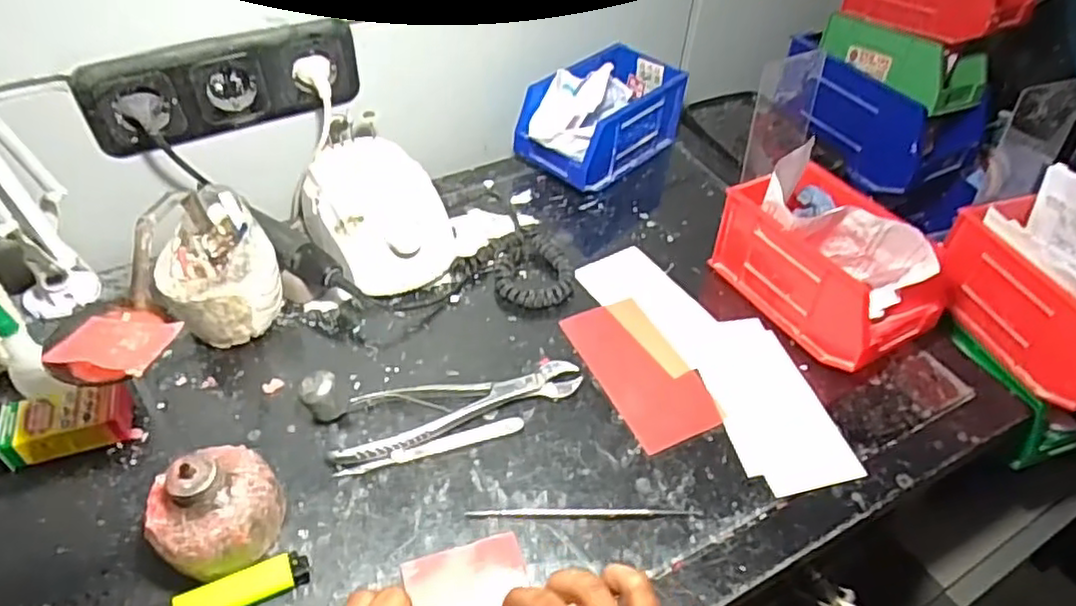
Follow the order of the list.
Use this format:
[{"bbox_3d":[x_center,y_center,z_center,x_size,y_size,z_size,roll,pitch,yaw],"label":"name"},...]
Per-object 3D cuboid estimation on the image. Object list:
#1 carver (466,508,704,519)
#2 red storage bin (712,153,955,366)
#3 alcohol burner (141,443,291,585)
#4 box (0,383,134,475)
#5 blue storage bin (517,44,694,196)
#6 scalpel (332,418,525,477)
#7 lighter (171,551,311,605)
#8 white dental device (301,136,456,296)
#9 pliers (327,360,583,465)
[{"bbox_3d":[0.033,0.145,0.471,0.160,0.004,0.008,2,47,-3],"label":"carver"},{"bbox_3d":[0.247,-0.031,0.589,0.096,0.096,0.172,-22,52,-23],"label":"red storage bin"},{"bbox_3d":[-0.203,0.127,0.426,0.079,0.075,0.068,-22,52,-23],"label":"alcohol burner"},{"bbox_3d":[-0.351,0.091,0.483,0.106,0.030,0.044,-14,49,-17],"label":"box"},{"bbox_3d":[0.063,-0.196,0.739,0.102,0.091,0.183,37,55,27],"label":"blue storage bin"},{"bbox_3d":[-0.077,0.106,0.501,0.137,0.004,0.012,-13,49,-16],"label":"scalpel"},{"bbox_3d":[-0.182,0.177,0.420,0.078,0.012,0.023,-18,51,-20],"label":"lighter"},{"bbox_3d":[-0.139,-0.074,0.607,0.108,0.076,0.137,-20,52,-21],"label":"white dental device"},{"bbox_3d":[-0.063,0.074,0.526,0.194,0.012,0.053,-16,50,-18],"label":"pliers"}]

